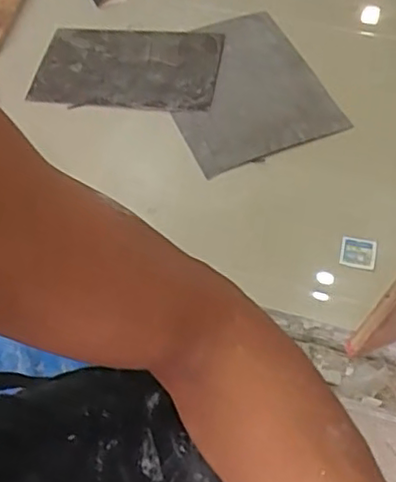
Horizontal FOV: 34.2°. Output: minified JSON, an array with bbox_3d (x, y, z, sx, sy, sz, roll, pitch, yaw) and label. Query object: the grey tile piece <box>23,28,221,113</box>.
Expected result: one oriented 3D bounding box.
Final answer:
[{"bbox_3d":[-0.129,-0.312,1.160,0.325,0.017,0.188,5,64,13],"label":"grey tile piece"}]

